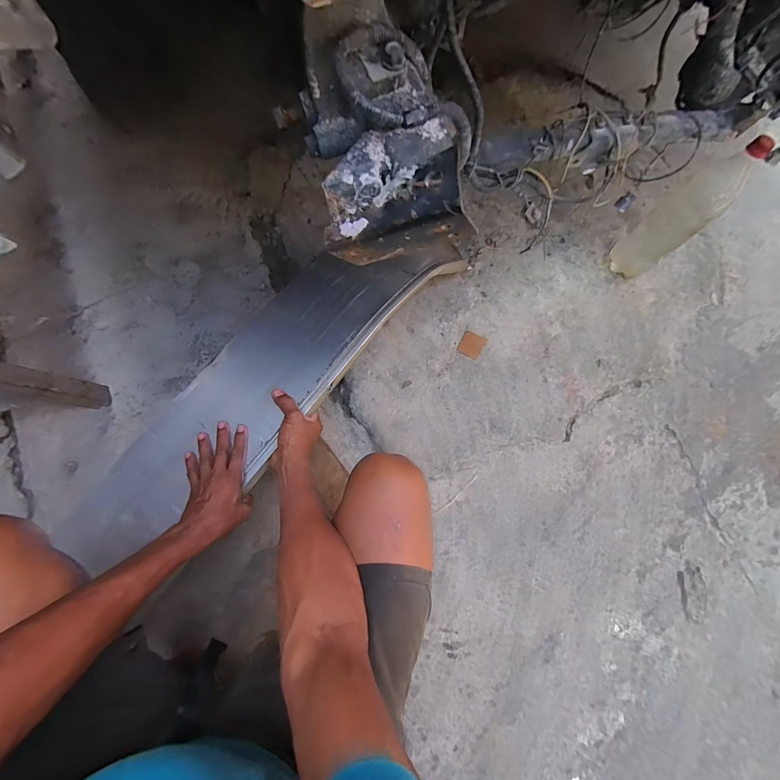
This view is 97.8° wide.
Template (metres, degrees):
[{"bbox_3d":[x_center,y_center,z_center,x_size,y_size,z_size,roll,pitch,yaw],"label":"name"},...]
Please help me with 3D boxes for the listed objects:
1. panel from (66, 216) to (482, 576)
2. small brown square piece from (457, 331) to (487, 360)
[{"bbox_3d":[-0.181,-0.063,0.641,0.232,0.130,0.873,43,78,8],"label":"panel"},{"bbox_3d":[0.182,-0.100,0.755,0.052,0.007,0.053,26,78,4],"label":"small brown square piece"}]

